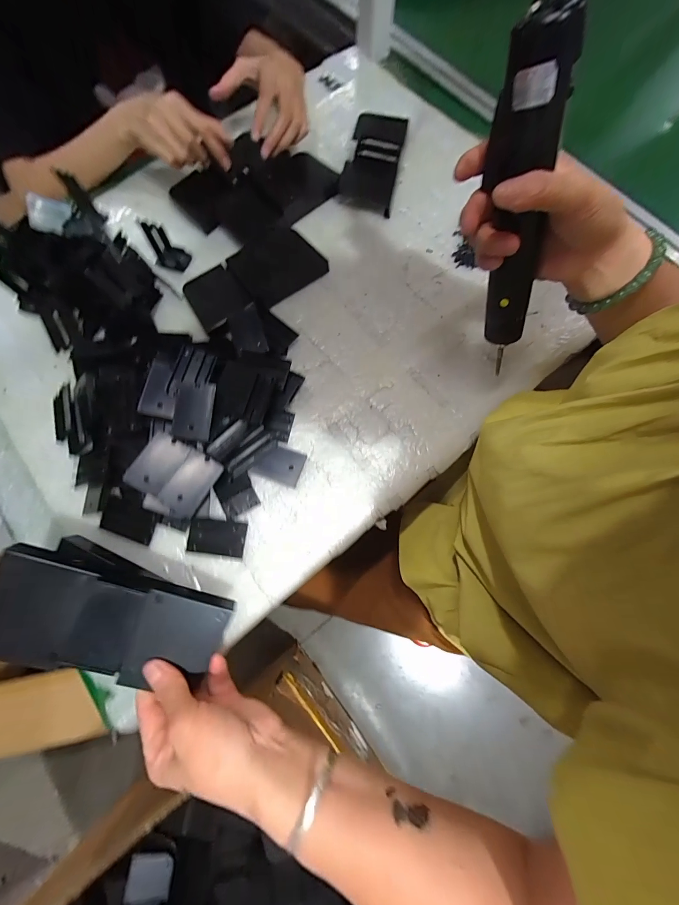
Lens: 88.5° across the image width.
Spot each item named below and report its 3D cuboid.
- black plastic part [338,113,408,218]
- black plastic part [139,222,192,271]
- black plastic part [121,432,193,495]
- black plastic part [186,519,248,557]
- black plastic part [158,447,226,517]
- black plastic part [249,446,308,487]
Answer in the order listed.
[{"bbox_3d":[0.045,-0.392,0.468,0.074,0.032,0.164,11,73,3],"label":"black plastic part"},{"bbox_3d":[-0.207,-0.247,0.412,0.035,0.055,0.027,11,73,3],"label":"black plastic part"},{"bbox_3d":[-0.172,0.011,0.329,0.037,0.004,0.056,32,81,-6],"label":"black plastic part"},{"bbox_3d":[-0.119,0.082,0.337,0.054,0.004,0.032,6,73,2],"label":"black plastic part"},{"bbox_3d":[-0.142,0.030,0.331,0.036,0.004,0.062,34,77,-3],"label":"black plastic part"},{"bbox_3d":[-0.062,0.012,0.357,0.048,0.006,0.036,16,74,5],"label":"black plastic part"}]

